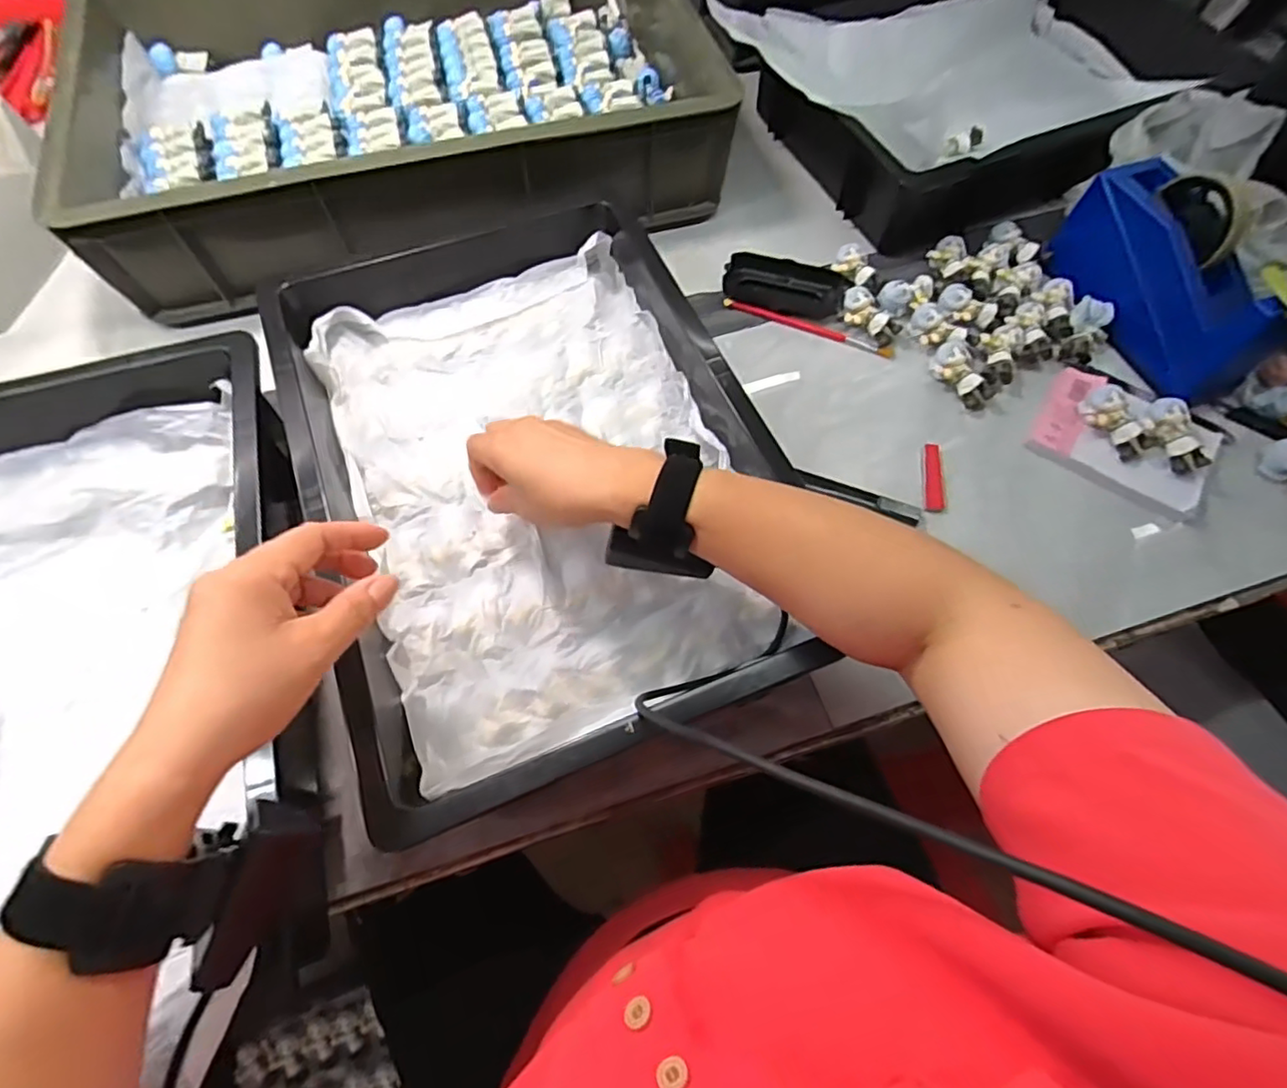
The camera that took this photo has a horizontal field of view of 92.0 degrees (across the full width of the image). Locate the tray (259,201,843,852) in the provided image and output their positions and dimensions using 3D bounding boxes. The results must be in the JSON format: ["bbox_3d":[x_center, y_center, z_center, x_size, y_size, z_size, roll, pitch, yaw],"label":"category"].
[{"bbox_3d":[-0.076,-0.064,0.440,0.287,0.080,0.415,-20,69,-11],"label":"tray"}]

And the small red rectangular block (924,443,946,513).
[{"bbox_3d":[0.241,-0.055,0.515,0.015,0.007,0.062,6,64,2],"label":"small red rectangular block"}]

